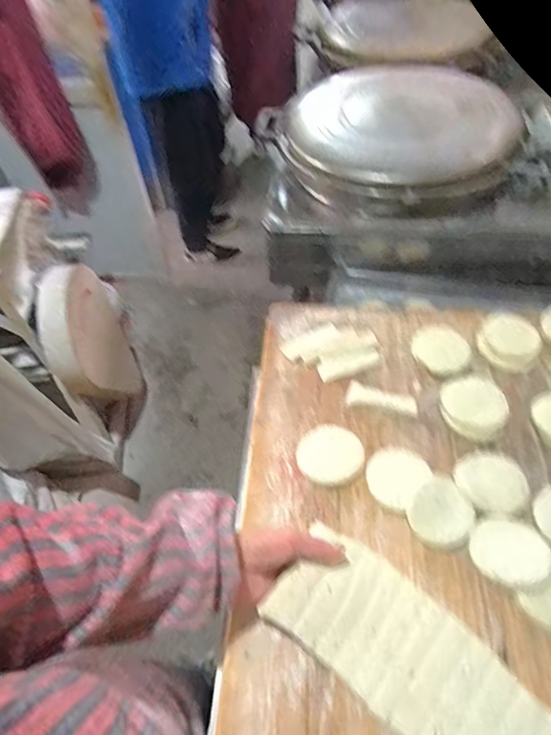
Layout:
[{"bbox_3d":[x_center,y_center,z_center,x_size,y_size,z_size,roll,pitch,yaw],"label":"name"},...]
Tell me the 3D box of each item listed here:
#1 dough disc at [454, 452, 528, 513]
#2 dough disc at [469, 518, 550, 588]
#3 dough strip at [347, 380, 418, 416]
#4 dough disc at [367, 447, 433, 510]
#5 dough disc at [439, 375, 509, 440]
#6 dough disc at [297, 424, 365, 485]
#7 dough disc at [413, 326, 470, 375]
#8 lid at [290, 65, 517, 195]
[{"bbox_3d":[0.252,0.132,0.531,0.074,0.004,0.073,-2,52,3],"label":"dough disc"},{"bbox_3d":[0.248,0.195,0.482,0.074,0.014,0.065,21,57,19],"label":"dough disc"},{"bbox_3d":[0.143,0.043,0.611,0.092,0.010,0.031,15,55,16],"label":"dough strip"},{"bbox_3d":[0.142,0.127,0.542,0.064,0.012,0.070,-2,52,3],"label":"dough disc"},{"bbox_3d":[0.256,0.047,0.590,0.078,0.015,0.092,15,55,15],"label":"dough disc"},{"bbox_3d":[0.068,0.106,0.561,0.078,0.009,0.072,-2,52,3],"label":"dough disc"},{"bbox_3d":[0.239,-0.027,0.657,0.071,0.010,0.084,-20,54,-11],"label":"dough disc"},{"bbox_3d":[0.330,-0.670,1.214,0.591,0.052,0.650,-2,52,3],"label":"lid"}]

